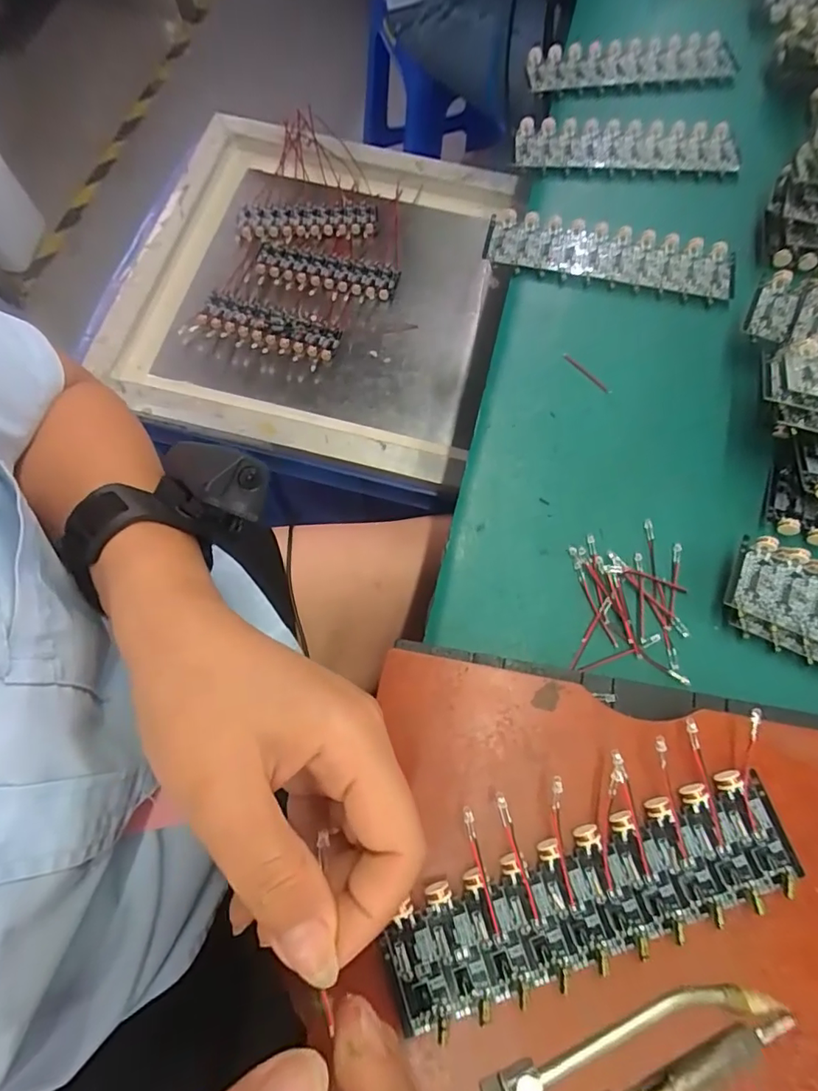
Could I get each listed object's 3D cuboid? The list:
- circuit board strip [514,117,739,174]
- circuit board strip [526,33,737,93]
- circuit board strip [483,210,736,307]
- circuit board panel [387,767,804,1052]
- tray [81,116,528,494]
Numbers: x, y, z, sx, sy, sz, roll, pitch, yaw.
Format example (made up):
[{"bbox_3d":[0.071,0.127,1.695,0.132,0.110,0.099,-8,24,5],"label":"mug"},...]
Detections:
[{"bbox_3d":[0.158,-0.294,0.382,0.156,0.008,0.043,4,72,0],"label":"circuit board strip"},{"bbox_3d":[0.172,-0.380,0.410,0.158,0.009,0.044,-7,72,-2],"label":"circuit board strip"},{"bbox_3d":[0.135,-0.198,0.355,0.161,0.012,0.046,14,72,3],"label":"circuit board strip"},{"bbox_3d":[0.071,0.136,0.203,0.162,0.007,0.045,-18,72,-5],"label":"circuit board panel"},{"bbox_3d":[-0.107,-0.290,0.593,0.412,0.051,0.419,12,72,4],"label":"tray"}]

